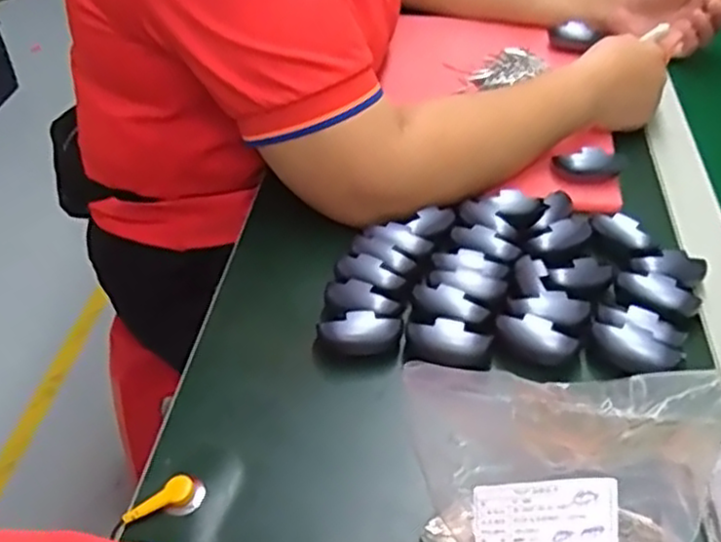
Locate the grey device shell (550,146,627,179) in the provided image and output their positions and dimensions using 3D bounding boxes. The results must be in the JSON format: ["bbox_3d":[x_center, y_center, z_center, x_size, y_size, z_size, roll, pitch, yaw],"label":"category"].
[{"bbox_3d":[0.196,-0.090,0.599,0.061,0.029,0.014,1,43,1],"label":"grey device shell"}]

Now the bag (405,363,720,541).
[{"bbox_3d":[0.096,0.100,0.339,0.143,0.103,0.050,3,43,3],"label":"bag"}]

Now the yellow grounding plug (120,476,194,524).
[{"bbox_3d":[-0.112,0.130,0.395,0.040,0.006,0.015,-29,50,-28],"label":"yellow grounding plug"}]

